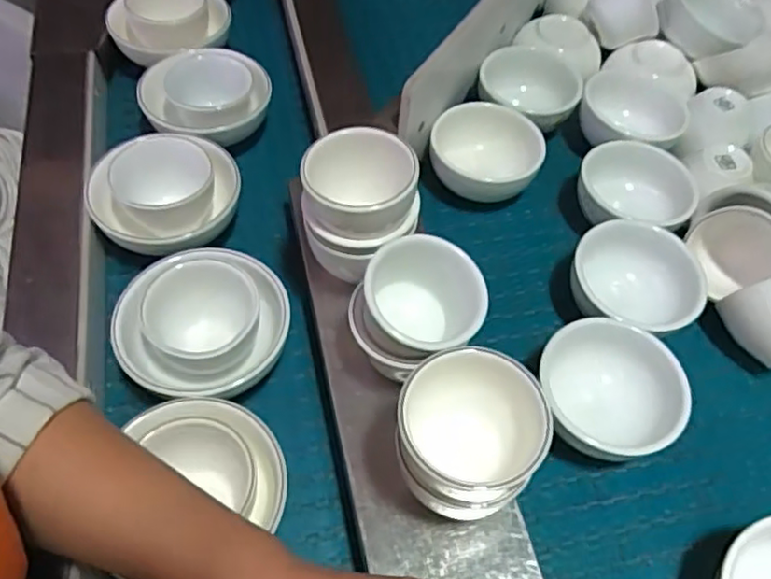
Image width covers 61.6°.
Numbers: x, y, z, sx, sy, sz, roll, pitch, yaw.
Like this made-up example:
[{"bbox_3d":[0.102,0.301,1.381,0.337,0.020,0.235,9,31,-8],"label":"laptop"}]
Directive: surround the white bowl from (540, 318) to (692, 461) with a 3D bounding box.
[{"bbox_3d":[0.156,0.076,0.461,0.095,0.061,0.091,2,50,-2],"label":"white bowl"}]

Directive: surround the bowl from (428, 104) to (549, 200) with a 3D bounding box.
[{"bbox_3d":[0.091,-0.120,0.597,0.099,0.055,0.090,2,53,-3],"label":"bowl"}]

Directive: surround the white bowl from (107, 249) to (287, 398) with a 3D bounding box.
[{"bbox_3d":[-0.122,0.029,0.457,0.106,0.063,0.112,2,50,-2],"label":"white bowl"}]

